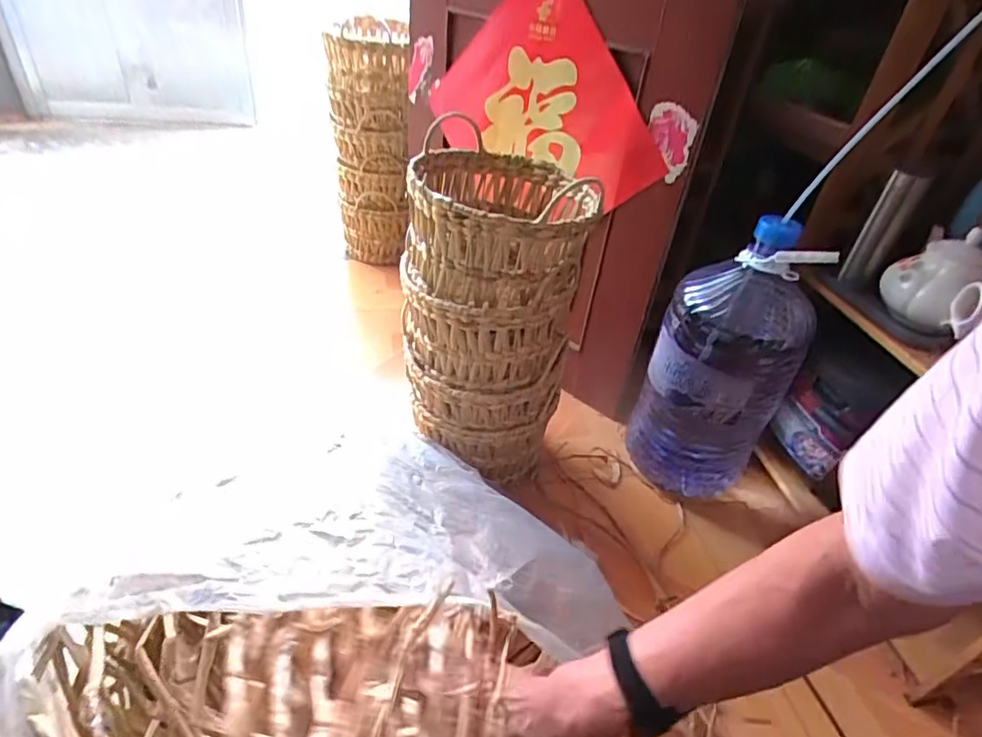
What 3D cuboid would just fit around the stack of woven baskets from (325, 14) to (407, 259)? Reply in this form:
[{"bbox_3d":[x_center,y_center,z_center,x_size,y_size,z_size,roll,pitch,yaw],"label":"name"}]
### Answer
[{"bbox_3d":[-0.314,-0.572,1.509,0.194,0.581,0.168,3,37,-5],"label":"stack of woven baskets"}]

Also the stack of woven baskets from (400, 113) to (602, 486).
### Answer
[{"bbox_3d":[-0.003,-0.087,0.925,0.250,0.460,0.291,7,37,1],"label":"stack of woven baskets"}]

